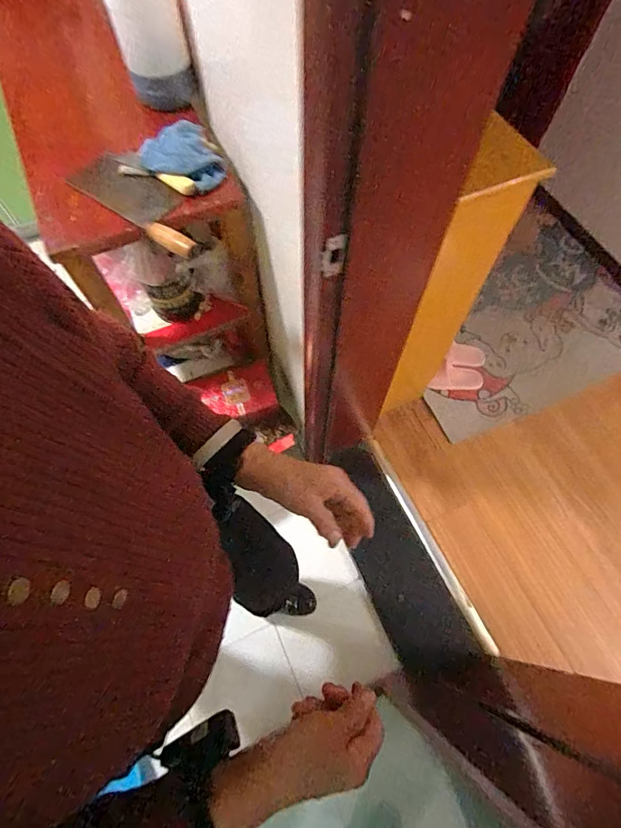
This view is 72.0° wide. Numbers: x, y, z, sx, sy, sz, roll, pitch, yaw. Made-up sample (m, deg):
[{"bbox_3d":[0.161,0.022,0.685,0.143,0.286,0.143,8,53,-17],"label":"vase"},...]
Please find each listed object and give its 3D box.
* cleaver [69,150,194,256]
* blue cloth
[{"bbox_3d":[-0.295,-0.376,0.744,0.315,0.036,0.107,35,67,15],"label":"cleaver"},{"bbox_3d":[-0.226,-0.451,0.757,0.121,0.030,0.145,-31,68,-16],"label":"blue cloth"}]

